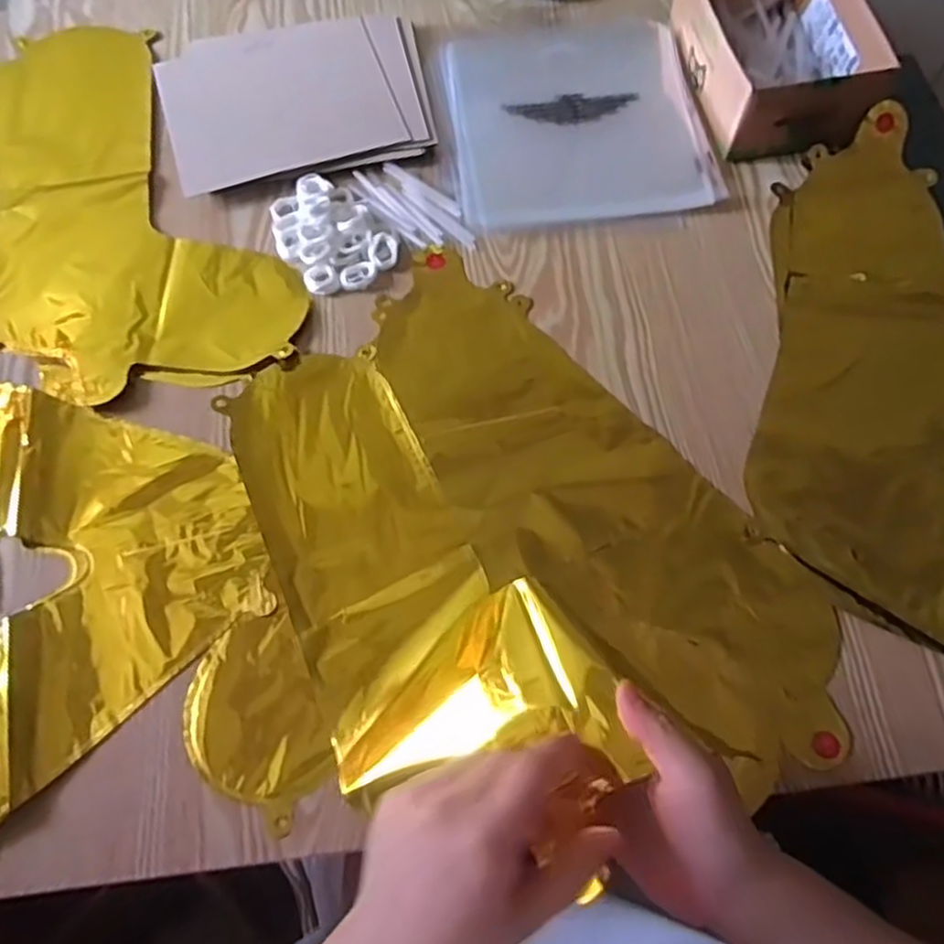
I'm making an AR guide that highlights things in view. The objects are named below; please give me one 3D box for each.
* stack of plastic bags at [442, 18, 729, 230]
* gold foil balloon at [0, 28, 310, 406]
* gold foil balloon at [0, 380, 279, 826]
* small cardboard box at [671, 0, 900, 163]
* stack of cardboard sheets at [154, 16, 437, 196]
[{"bbox_3d":[0.088,-0.316,0.642,0.211,0.010,0.236,-7,66,-2],"label":"stack of plastic bags"},{"bbox_3d":[-0.305,-0.222,0.602,0.223,0.005,0.407,-24,68,-9],"label":"gold foil balloon"},{"bbox_3d":[-0.346,0.061,0.485,0.345,0.025,0.333,-38,71,-15],"label":"gold foil balloon"},{"bbox_3d":[0.254,-0.360,0.620,0.130,0.061,0.195,-9,66,-3],"label":"small cardboard box"},{"bbox_3d":[-0.154,-0.328,0.638,0.221,0.011,0.181,-11,66,-4],"label":"stack of cardboard sheets"}]

